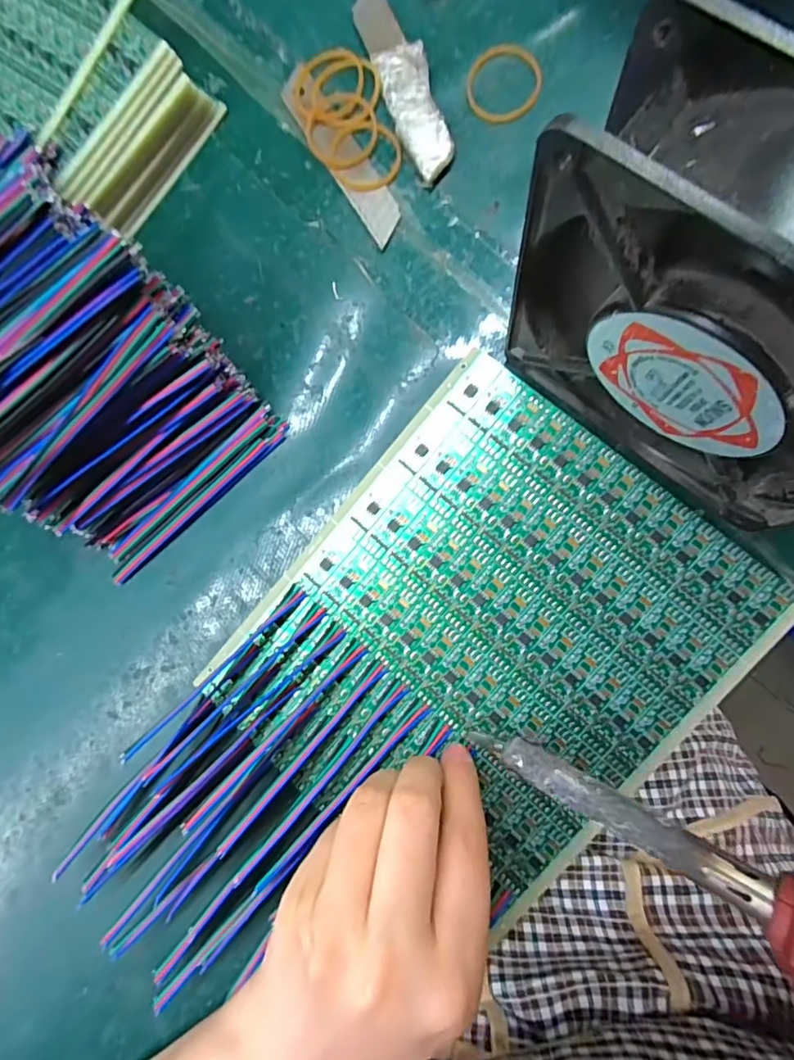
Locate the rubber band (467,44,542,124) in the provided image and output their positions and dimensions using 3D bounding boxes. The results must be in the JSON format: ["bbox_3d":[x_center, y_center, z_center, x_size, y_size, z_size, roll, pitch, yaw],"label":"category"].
[{"bbox_3d":[0.047,-0.198,0.231,0.032,0.004,0.036,-2,88,8],"label":"rubber band"}]

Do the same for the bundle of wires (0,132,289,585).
[{"bbox_3d":[-0.127,-0.053,0.216,0.109,0.072,0.122,-39,84,6],"label":"bundle of wires"}]

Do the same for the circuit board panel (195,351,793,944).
[{"bbox_3d":[0.037,0.043,0.219,0.164,0.004,0.185,40,94,9],"label":"circuit board panel"}]

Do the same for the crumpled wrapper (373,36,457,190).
[{"bbox_3d":[0.008,-0.186,0.234,0.022,0.008,0.070,-16,86,8],"label":"crumpled wrapper"}]

